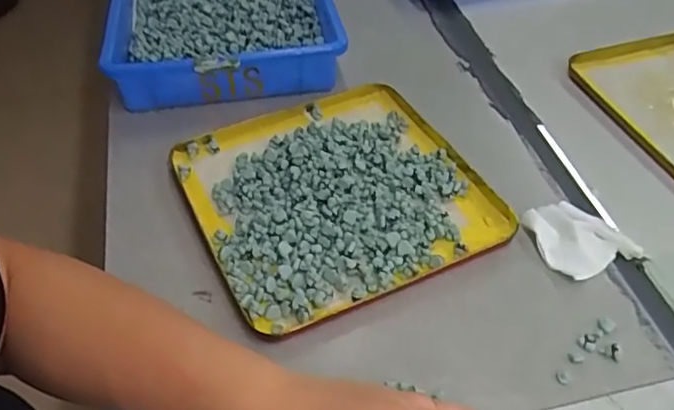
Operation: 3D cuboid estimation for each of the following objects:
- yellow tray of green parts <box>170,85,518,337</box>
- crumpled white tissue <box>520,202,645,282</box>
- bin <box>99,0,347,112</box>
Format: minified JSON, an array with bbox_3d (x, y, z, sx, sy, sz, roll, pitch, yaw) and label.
[{"bbox_3d":[-0.003,-0.014,0.568,0.246,0.023,0.244,-19,48,-16],"label":"yellow tray of green parts"},{"bbox_3d":[0.202,0.025,0.530,0.071,0.014,0.077,-15,47,-12],"label":"crumpled white tissue"},{"bbox_3d":[-0.143,-0.259,0.776,0.250,0.068,0.373,-9,46,-7],"label":"bin"}]

